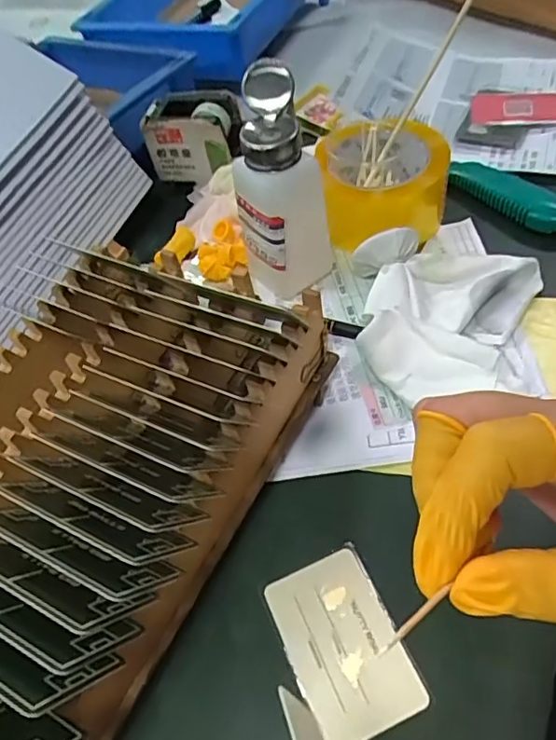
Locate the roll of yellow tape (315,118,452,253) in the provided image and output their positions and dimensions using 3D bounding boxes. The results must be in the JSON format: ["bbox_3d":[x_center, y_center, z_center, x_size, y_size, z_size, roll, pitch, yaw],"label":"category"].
[{"bbox_3d":[0.083,-0.145,0.462,0.088,0.087,0.093,-1,53,2],"label":"roll of yellow tape"}]

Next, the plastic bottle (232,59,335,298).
[{"bbox_3d":[0.001,-0.125,0.401,0.054,0.145,0.063,27,61,25],"label":"plastic bottle"}]

